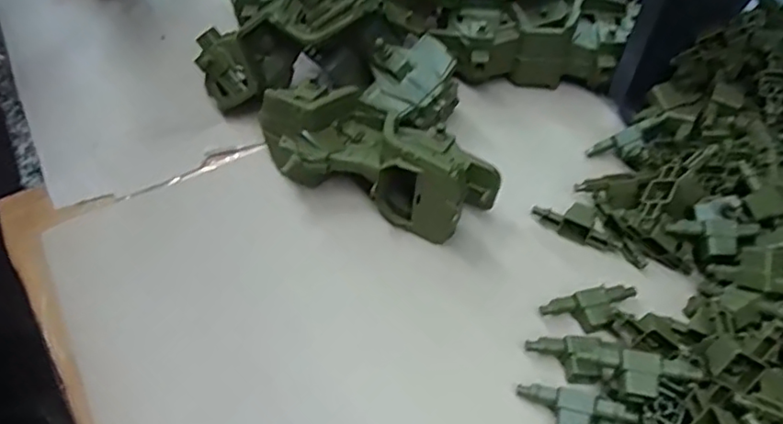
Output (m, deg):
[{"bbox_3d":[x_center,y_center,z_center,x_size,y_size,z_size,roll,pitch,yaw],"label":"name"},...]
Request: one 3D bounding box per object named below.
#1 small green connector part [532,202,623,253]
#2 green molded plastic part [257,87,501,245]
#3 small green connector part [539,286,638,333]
[{"bbox_3d":[0.144,0.007,0.447,0.066,0.015,0.030,26,55,20],"label":"small green connector part"},{"bbox_3d":[-0.016,-0.039,0.448,0.190,0.074,0.069,19,52,16],"label":"green molded plastic part"},{"bbox_3d":[0.135,0.067,0.395,0.066,0.017,0.027,-8,50,-7],"label":"small green connector part"}]

